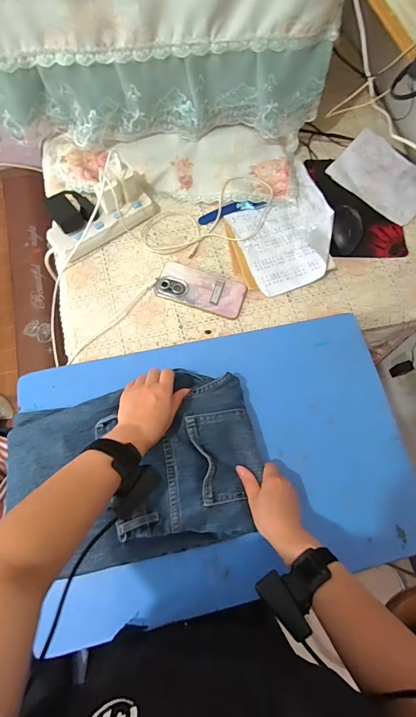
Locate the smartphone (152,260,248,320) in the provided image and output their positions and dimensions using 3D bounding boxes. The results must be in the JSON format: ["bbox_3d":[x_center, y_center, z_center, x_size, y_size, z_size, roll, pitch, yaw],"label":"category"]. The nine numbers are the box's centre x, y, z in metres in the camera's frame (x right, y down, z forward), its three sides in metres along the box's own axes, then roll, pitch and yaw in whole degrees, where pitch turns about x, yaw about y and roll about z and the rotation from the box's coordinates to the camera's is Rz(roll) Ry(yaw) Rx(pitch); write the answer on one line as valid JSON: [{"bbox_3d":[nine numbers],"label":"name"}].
[{"bbox_3d":[-0.012,-0.131,0.649,0.162,0.014,0.077,18,71,5],"label":"smartphone"}]

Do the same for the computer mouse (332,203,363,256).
[{"bbox_3d":[0.277,-0.261,0.697,0.059,0.038,0.113,11,70,2],"label":"computer mouse"}]

